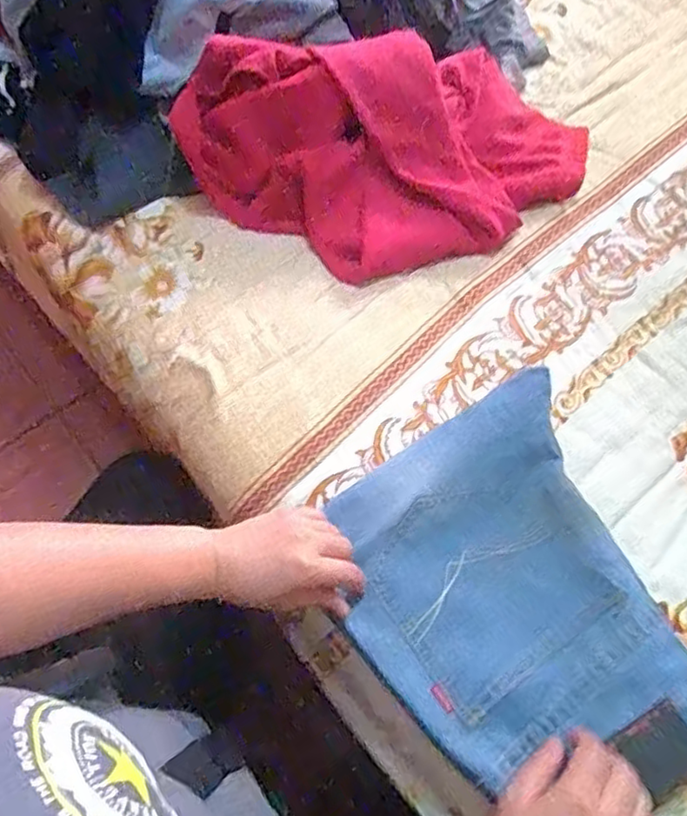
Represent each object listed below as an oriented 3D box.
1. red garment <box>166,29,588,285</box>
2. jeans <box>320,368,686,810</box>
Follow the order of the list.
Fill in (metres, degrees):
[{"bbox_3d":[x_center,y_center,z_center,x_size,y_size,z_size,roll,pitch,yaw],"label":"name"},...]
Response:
[{"bbox_3d":[0.063,-0.272,0.653,0.429,0.111,0.220,-17,68,-10],"label":"red garment"},{"bbox_3d":[0.128,0.156,0.505,0.214,0.045,0.319,-18,69,-11],"label":"jeans"}]

